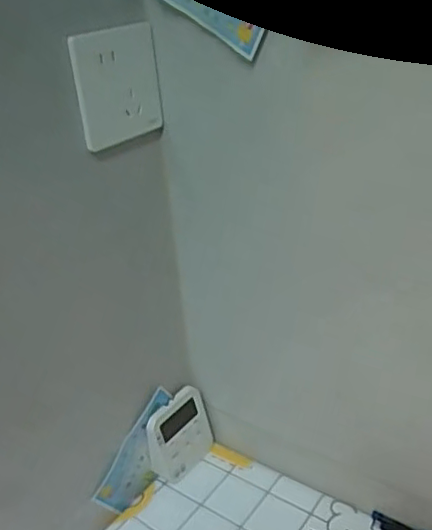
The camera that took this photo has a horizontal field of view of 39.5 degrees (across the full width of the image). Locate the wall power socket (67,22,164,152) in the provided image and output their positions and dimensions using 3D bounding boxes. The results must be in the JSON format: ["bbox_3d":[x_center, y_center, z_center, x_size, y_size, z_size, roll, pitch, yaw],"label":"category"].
[{"bbox_3d":[-0.076,-0.142,0.477,0.014,0.084,0.082,11,31,29],"label":"wall power socket"}]

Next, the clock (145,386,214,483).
[{"bbox_3d":[-0.039,0.174,0.627,0.020,0.079,0.076,-1,23,45],"label":"clock"}]

